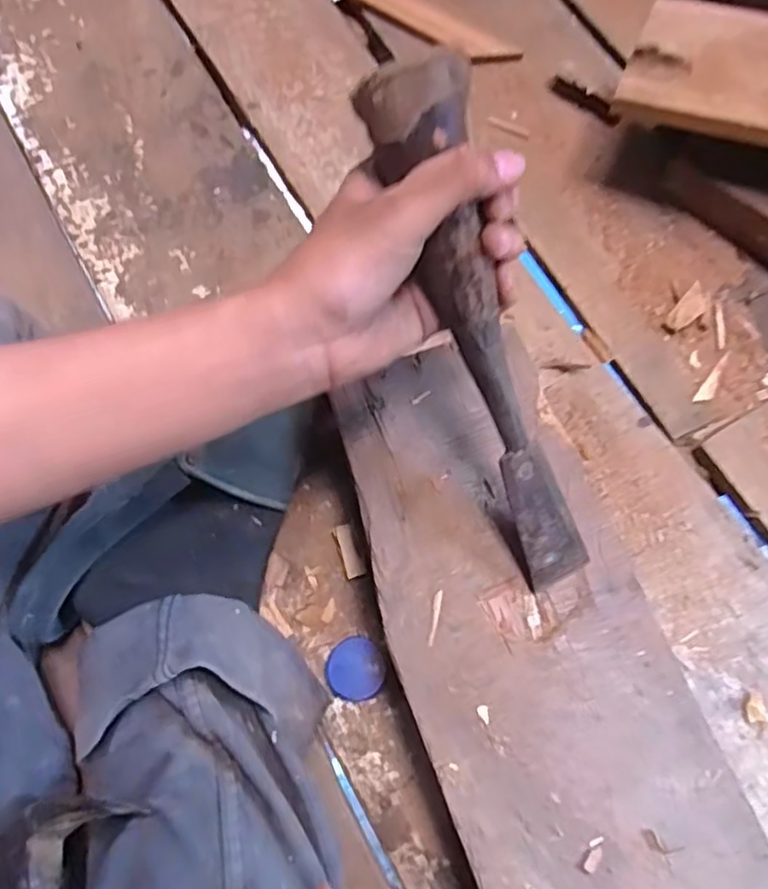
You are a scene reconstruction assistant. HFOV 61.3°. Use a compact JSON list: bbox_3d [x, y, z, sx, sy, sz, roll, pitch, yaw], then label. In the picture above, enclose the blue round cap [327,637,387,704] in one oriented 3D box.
[{"bbox_3d":[-0.018,0.148,0.422,0.038,0.014,0.038,0,71,-1],"label":"blue round cap"}]

